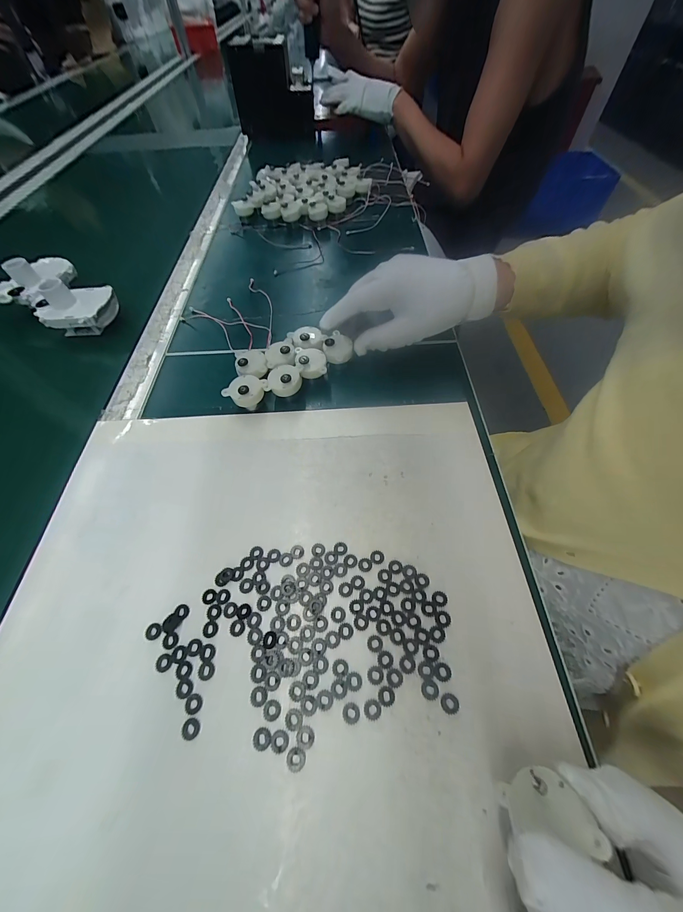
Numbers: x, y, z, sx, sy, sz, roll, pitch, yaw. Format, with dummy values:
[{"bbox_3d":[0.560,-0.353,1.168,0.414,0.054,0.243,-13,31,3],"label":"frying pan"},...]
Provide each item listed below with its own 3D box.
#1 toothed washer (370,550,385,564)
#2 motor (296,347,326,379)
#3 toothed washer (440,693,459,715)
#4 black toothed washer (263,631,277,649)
[{"bbox_3d":[0.028,0.078,0.237,0.011,0.004,0.010,-1,59,1],"label":"toothed washer"},{"bbox_3d":[-0.032,-0.099,0.322,0.031,0.017,0.032,-4,59,-1],"label":"motor"},{"bbox_3d":[0.067,0.152,0.188,0.011,0.004,0.010,-1,59,1],"label":"toothed washer"},{"bbox_3d":[-0.049,0.126,0.210,0.009,0.004,0.010,-5,59,-1],"label":"black toothed washer"}]

